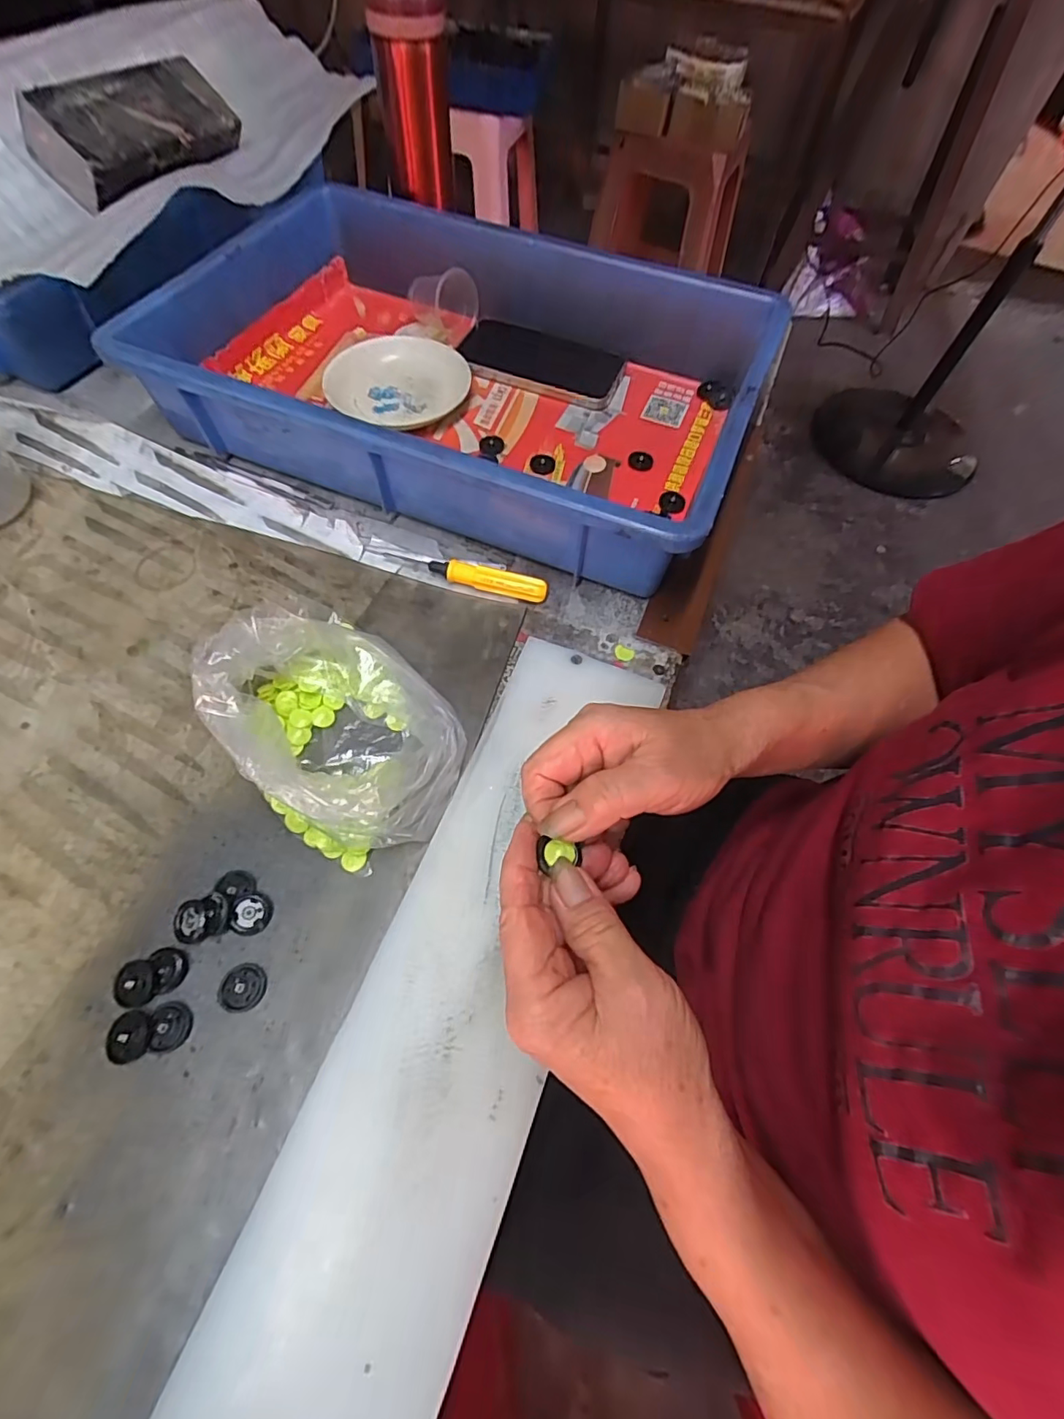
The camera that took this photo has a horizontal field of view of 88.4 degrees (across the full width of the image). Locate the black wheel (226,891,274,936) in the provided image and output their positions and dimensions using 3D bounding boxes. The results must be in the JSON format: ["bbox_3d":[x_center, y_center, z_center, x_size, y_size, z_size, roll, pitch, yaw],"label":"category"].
[{"bbox_3d":[-0.140,0.102,0.273,0.018,0.005,0.020,7,63,0],"label":"black wheel"}]

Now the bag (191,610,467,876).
[{"bbox_3d":[-0.105,0.004,0.296,0.102,0.057,0.145,-38,71,-20],"label":"bag"}]

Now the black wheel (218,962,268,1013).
[{"bbox_3d":[-0.137,0.131,0.258,0.020,0.005,0.020,1,63,-3],"label":"black wheel"}]

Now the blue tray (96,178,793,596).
[{"bbox_3d":[-0.045,-0.274,0.438,0.425,0.086,0.304,22,64,8],"label":"blue tray"}]

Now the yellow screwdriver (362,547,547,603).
[{"bbox_3d":[-0.053,-0.096,0.376,0.129,0.014,0.014,15,63,4],"label":"yellow screwdriver"}]

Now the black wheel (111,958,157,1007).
[{"bbox_3d":[-0.186,0.128,0.255,0.018,0.005,0.020,-15,65,-10],"label":"black wheel"}]

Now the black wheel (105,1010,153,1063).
[{"bbox_3d":[-0.181,0.146,0.245,0.017,0.005,0.020,-4,63,-5],"label":"black wheel"}]

